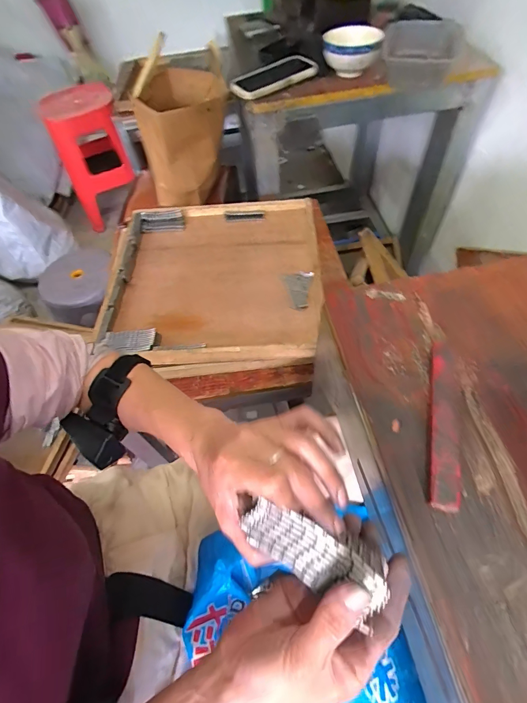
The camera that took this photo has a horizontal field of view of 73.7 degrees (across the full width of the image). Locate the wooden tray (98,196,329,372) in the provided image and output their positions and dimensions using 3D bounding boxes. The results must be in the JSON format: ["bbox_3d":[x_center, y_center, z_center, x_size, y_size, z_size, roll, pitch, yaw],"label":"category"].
[{"bbox_3d":[-0.092,-0.151,0.682,0.399,0.037,0.401,0,57,3],"label":"wooden tray"}]

